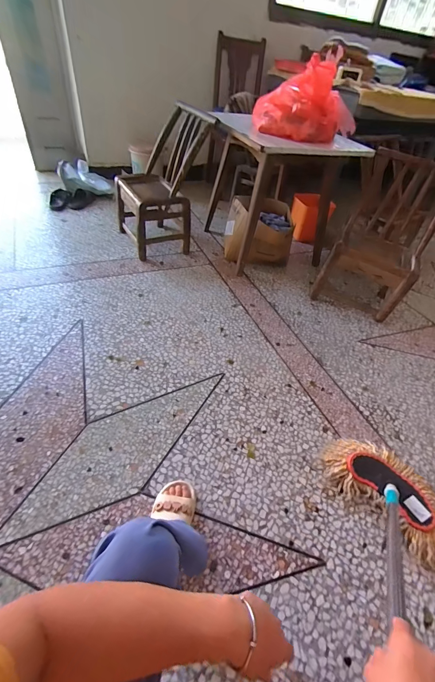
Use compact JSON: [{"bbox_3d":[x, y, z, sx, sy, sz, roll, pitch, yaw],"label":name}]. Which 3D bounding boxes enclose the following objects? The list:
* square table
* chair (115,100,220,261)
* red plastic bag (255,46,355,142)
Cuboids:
[{"bbox_3d":[0.327,-0.839,1.733,0.644,0.636,0.623,-12,49,-20],"label":"square table"},{"bbox_3d":[-0.302,-0.875,1.695,0.456,0.646,0.500,-19,51,-26],"label":"chair"},{"bbox_3d":[0.408,-1.102,1.377,0.411,0.293,0.267,-17,51,-25],"label":"red plastic bag"}]

